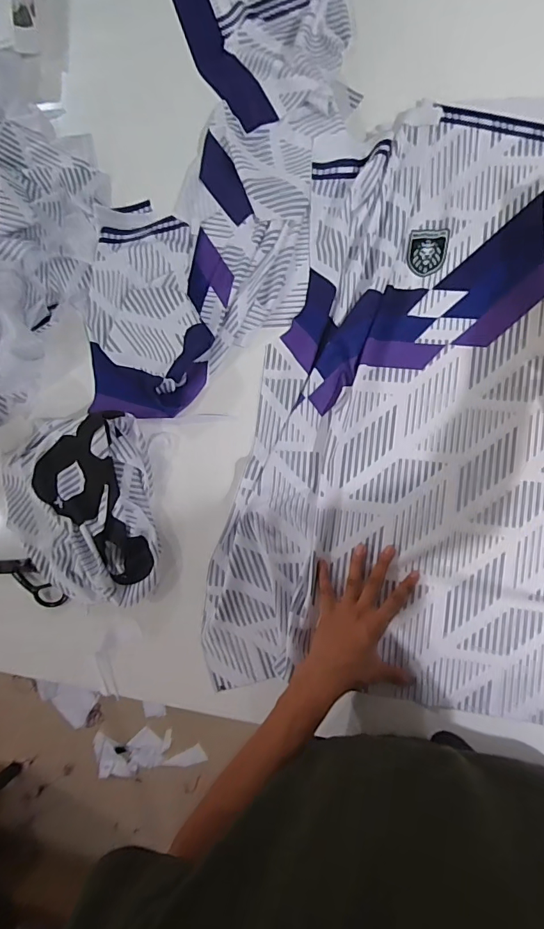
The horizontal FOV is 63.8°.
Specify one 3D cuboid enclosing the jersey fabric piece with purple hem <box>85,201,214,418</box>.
[{"bbox_3d":[-0.172,-0.221,0.603,0.184,0.046,0.309,-7,84,12],"label":"jersey fabric piece with purple hem"}]

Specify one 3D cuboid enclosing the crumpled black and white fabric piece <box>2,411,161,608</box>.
[{"bbox_3d":[-0.260,0.064,0.598,0.211,0.050,0.257,-8,86,6],"label":"crumpled black and white fabric piece"}]

